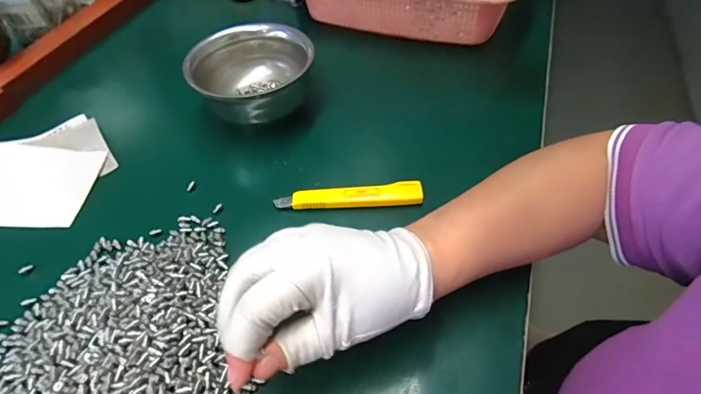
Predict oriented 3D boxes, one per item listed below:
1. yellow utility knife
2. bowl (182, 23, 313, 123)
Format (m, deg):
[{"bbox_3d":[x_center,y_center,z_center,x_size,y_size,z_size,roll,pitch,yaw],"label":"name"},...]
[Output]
[{"bbox_3d":[-0.001,-0.002,0.364,0.127,0.009,0.020,-2,50,0],"label":"yellow utility knife"},{"bbox_3d":[-0.100,-0.126,0.429,0.119,0.056,0.114,-1,50,1],"label":"bowl"}]

